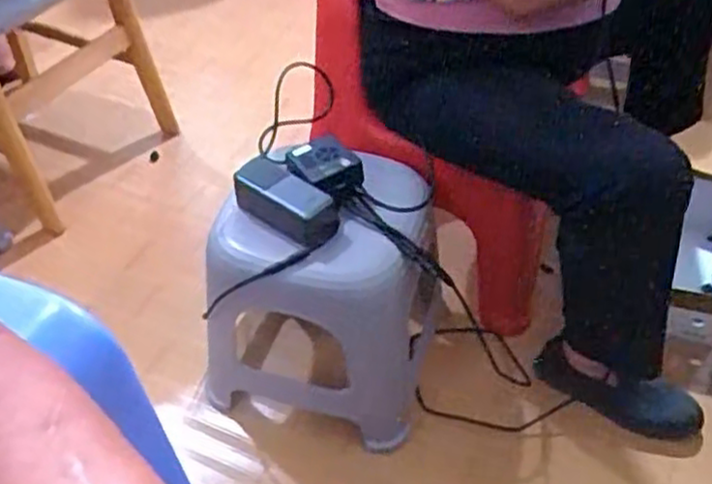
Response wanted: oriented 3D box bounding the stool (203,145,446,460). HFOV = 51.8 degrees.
[{"bbox_3d":[-0.046,0.078,1.065,0.296,0.327,0.264,9,46,11],"label":"stool"}]

